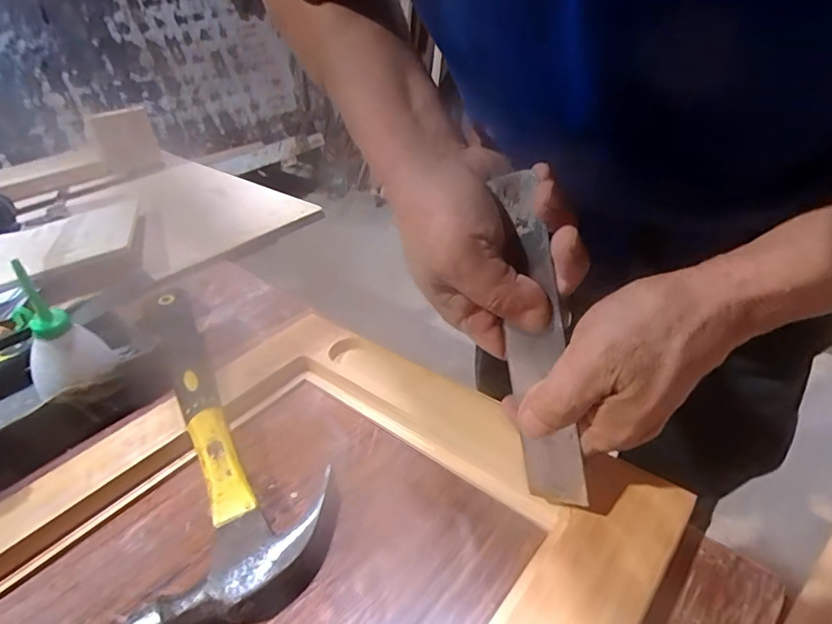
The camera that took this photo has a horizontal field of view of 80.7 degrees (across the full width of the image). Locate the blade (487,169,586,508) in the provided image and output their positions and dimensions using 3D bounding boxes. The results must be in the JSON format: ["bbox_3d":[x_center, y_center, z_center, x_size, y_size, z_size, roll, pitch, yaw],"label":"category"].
[{"bbox_3d":[0.065,0.017,0.265,0.006,0.180,0.034,-16,9,-42],"label":"blade"}]

